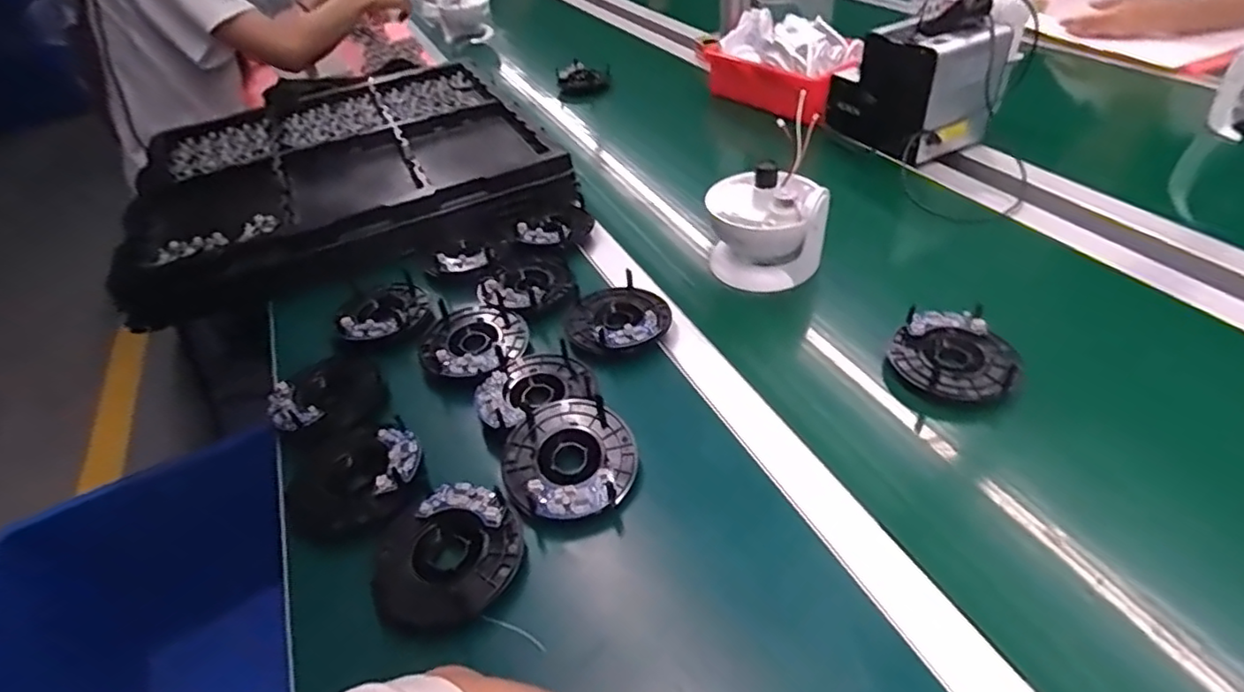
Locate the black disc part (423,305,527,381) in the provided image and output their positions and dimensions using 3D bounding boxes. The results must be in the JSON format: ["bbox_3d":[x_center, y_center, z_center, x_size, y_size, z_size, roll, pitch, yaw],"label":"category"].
[{"bbox_3d":[-0.144,-0.008,0.600,0.097,0.014,0.099,15,45,22],"label":"black disc part"}]

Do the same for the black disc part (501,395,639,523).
[{"bbox_3d":[-0.041,0.085,0.484,0.100,0.019,0.103,-11,41,-6],"label":"black disc part"}]

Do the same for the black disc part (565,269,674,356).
[{"bbox_3d":[-0.004,-0.031,0.608,0.099,0.020,0.105,-4,41,3],"label":"black disc part"}]

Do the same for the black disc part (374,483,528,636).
[{"bbox_3d":[-0.122,0.140,0.426,0.093,0.018,0.098,19,47,27],"label":"black disc part"}]

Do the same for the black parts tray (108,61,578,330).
[{"bbox_3d":[-0.421,-0.262,0.902,0.535,0.052,0.559,-22,43,-16],"label":"black parts tray"}]

